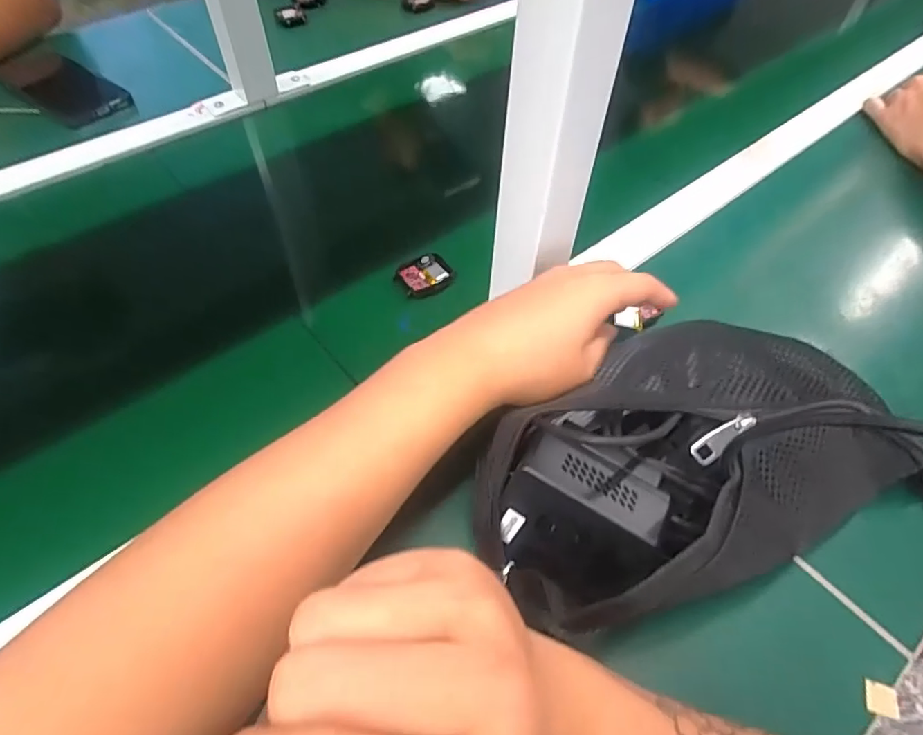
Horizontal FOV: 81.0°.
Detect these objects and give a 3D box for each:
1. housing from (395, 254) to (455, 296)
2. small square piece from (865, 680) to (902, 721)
[{"bbox_3d":[-0.032,-0.078,0.457,0.042,0.009,0.034,-31,60,-21],"label":"housing"},{"bbox_3d":[0.225,0.177,0.290,0.016,0.004,0.016,10,55,6],"label":"small square piece"}]

